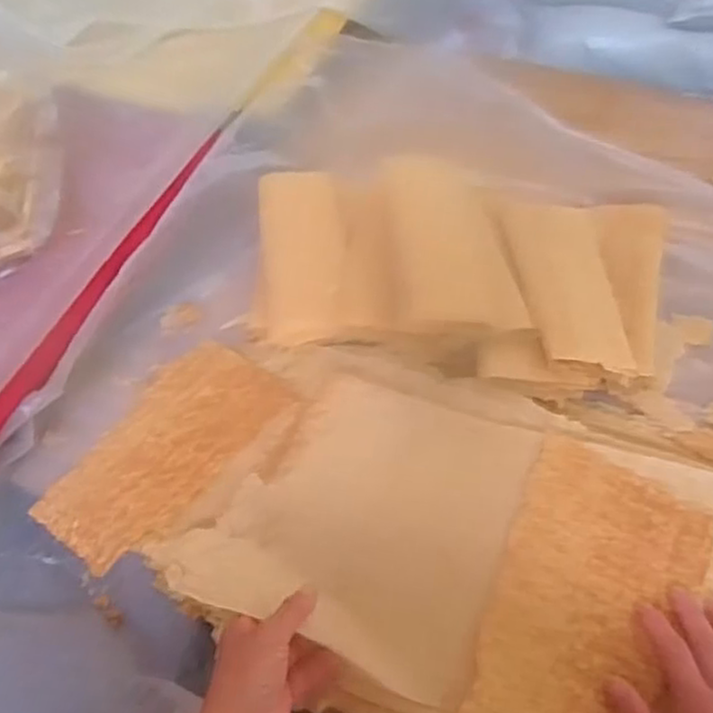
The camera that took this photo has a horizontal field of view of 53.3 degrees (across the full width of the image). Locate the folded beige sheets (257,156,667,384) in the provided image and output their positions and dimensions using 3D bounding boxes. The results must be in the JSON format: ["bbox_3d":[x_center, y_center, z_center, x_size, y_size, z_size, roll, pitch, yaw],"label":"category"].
[{"bbox_3d":[0.123,-0.086,0.806,0.460,0.118,0.257,1,51,5],"label":"folded beige sheets"}]

